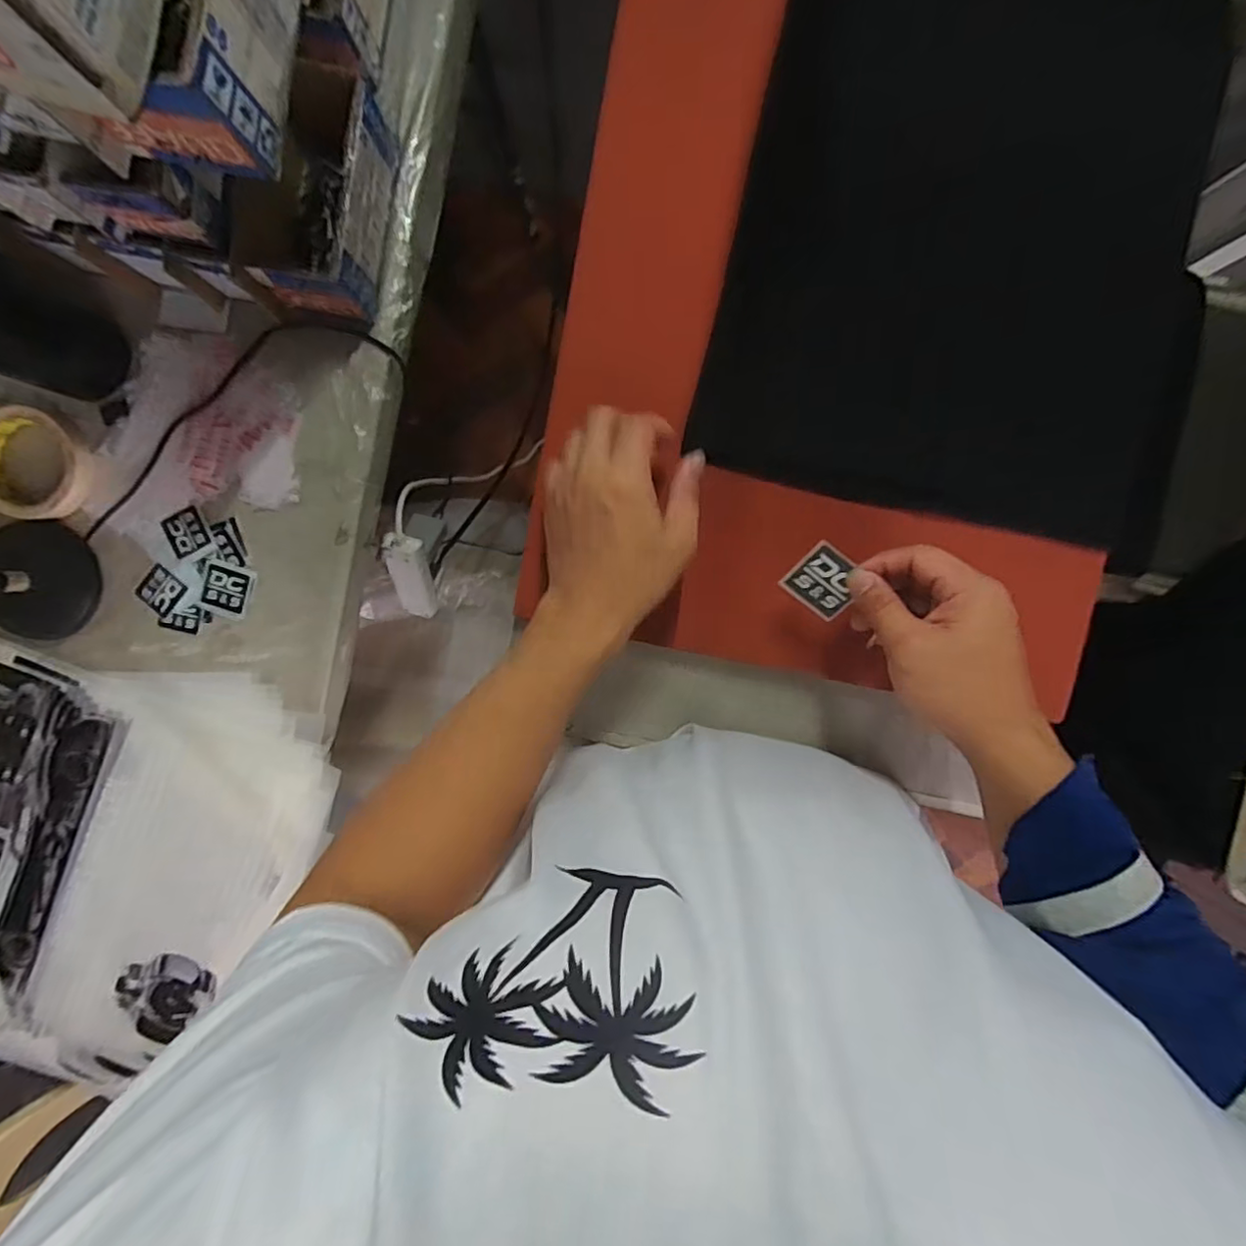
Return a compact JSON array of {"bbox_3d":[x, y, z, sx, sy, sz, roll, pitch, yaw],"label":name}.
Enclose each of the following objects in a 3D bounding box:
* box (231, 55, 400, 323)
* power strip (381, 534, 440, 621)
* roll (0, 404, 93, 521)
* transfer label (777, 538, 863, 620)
[{"bbox_3d":[-0.246,-0.345,0.496,0.089,0.080,0.169,10,93,1],"label":"box"},{"bbox_3d":[-0.235,-0.050,0.678,0.037,0.132,0.023,5,53,1],"label":"power strip"},{"bbox_3d":[-0.525,-0.140,0.536,0.094,0.019,0.095,0,92,1],"label":"roll"},{"bbox_3d":[0.128,-0.026,0.382,0.042,0.005,0.041,38,124,-4],"label":"transfer label"}]

